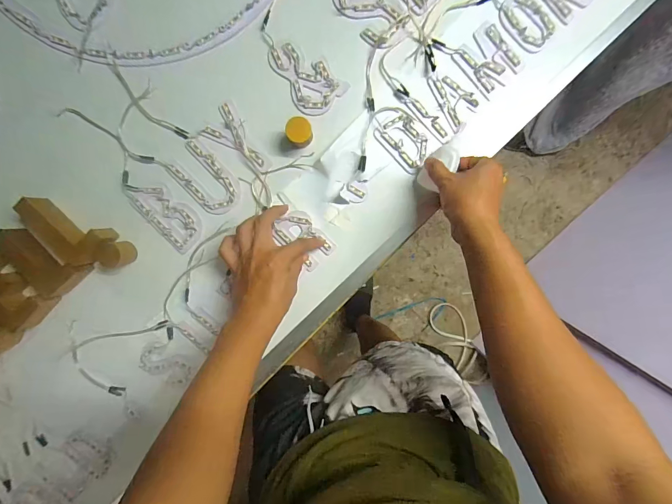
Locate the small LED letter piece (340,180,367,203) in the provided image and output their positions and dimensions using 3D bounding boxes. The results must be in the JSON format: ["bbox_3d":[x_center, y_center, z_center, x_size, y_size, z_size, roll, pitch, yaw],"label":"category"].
[{"bbox_3d":[0.027,-0.086,0.500,0.035,0.004,0.030,25,95,-2],"label":"small LED letter piece"}]

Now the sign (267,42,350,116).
[{"bbox_3d":[-0.045,-0.240,0.484,0.108,0.004,0.069,41,94,-4],"label":"sign"}]

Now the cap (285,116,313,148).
[{"bbox_3d":[-0.048,-0.160,0.473,0.032,0.042,0.029,-5,95,0],"label":"cap"}]

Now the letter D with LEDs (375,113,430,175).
[{"bbox_3d":[0.098,-0.155,0.495,0.053,0.004,0.080,-41,94,3],"label":"letter D with LEDs"}]

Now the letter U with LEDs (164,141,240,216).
[{"bbox_3d":[-0.183,-0.102,0.499,0.059,0.004,0.109,-41,94,3],"label":"letter U with LEDs"}]

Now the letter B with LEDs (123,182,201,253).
[{"bbox_3d":[-0.244,-0.057,0.504,0.057,0.004,0.118,-42,94,3],"label":"letter B with LEDs"}]

